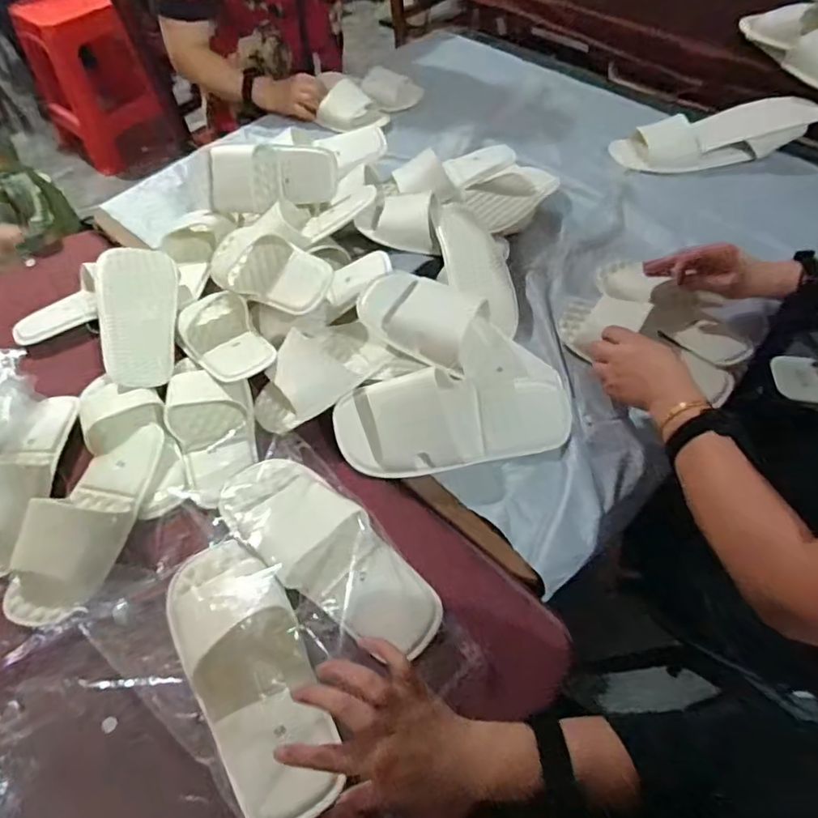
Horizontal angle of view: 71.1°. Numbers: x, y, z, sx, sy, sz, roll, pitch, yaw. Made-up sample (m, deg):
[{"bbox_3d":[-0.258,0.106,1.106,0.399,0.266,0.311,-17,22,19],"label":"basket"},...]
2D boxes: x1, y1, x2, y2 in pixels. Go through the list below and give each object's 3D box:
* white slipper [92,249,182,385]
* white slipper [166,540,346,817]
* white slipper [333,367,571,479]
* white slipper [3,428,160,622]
[{"bbox_3d":[-0.354,-0.127,0.753,0.086,0.070,0.217,-13,55,-7],"label":"white slipper"},{"bbox_3d":[-0.144,0.227,0.506,0.103,0.053,0.255,-24,59,-14],"label":"white slipper"},{"bbox_3d":[0.054,0.012,0.683,0.277,0.056,0.121,-7,91,-7],"label":"white slipper"},{"bbox_3d":[-0.344,0.109,0.617,0.097,0.048,0.235,11,56,10],"label":"white slipper"}]

